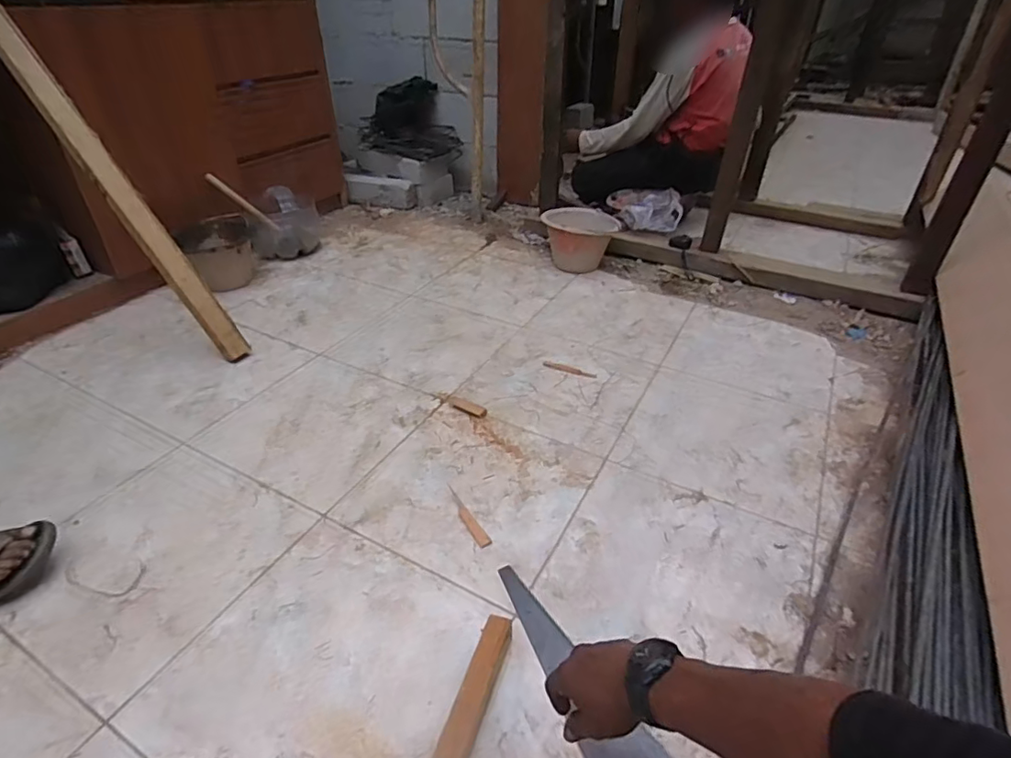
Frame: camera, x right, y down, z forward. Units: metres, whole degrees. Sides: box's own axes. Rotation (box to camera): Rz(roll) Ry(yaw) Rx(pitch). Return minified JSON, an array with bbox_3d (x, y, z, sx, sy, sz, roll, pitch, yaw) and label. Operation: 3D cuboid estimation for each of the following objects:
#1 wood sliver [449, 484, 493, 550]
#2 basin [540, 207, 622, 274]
[{"bbox_3d":[-0.072,0.246,0.992,0.024,0.004,0.153,-20,41,-26],"label":"wood sliver"},{"bbox_3d":[0.251,-0.471,1.864,0.231,0.150,0.231,0,35,0],"label":"basin"}]

